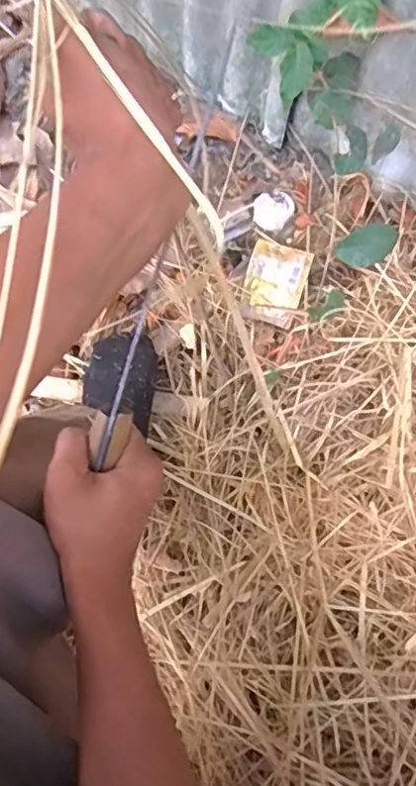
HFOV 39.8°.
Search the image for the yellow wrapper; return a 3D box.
[{"bbox_3d":[0.091,-0.149,0.784,0.080,0.019,0.106,17,91,2],"label":"yellow wrapper"}]

